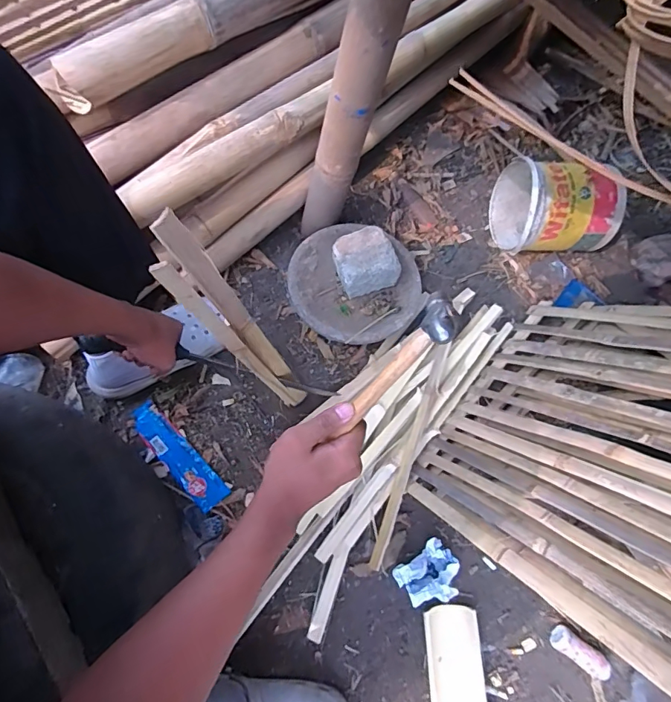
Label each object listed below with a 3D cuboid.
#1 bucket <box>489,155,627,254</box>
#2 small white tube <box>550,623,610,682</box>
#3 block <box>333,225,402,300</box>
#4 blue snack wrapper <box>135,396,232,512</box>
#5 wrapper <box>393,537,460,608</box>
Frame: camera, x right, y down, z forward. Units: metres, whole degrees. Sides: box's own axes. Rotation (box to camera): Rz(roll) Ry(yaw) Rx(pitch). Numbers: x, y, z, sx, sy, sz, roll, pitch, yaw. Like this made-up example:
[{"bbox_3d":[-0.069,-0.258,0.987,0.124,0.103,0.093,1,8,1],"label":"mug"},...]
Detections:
[{"bbox_3d":[0.451,-0.299,0.929,0.210,0.179,0.183,-2,70,-6],"label":"bucket"},{"bbox_3d":[0.392,0.480,0.719,0.093,0.031,0.038,36,69,3],"label":"small white tube"},{"bbox_3d":[0.053,-0.167,0.858,0.110,0.082,0.097,-17,72,-9],"label":"block"},{"bbox_3d":[-0.269,0.179,0.770,0.053,0.019,0.211,-42,77,-16],"label":"blue snack wrapper"},{"bbox_3d":[0.149,0.358,0.725,0.099,0.072,0.079,-34,77,-16],"label":"wrapper"}]

